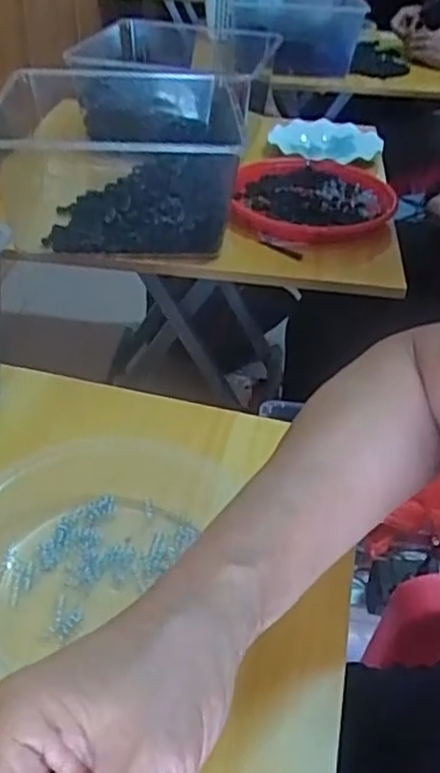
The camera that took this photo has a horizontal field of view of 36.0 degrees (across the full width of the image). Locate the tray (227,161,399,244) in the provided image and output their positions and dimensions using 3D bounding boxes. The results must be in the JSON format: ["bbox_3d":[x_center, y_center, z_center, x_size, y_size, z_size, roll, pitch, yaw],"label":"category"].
[{"bbox_3d":[0.134,-0.285,0.990,0.224,0.040,0.279,7,39,3],"label":"tray"}]

